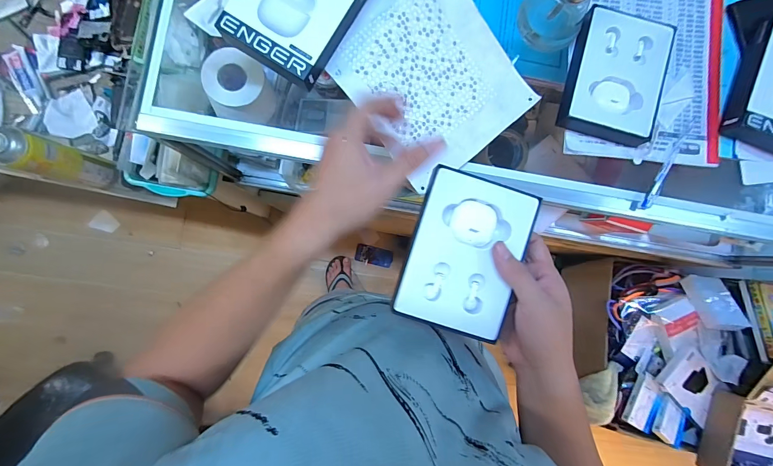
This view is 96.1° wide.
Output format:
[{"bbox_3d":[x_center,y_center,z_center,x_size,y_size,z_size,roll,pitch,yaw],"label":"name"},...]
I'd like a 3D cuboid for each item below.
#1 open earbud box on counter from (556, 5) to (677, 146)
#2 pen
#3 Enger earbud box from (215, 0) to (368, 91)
[{"bbox_3d":[0.296,-0.205,0.450,0.123,0.025,0.166,12,86,-2],"label":"open earbud box on counter"},{"bbox_3d":[0.379,-0.096,0.465,0.014,0.011,0.143,32,86,-1],"label":"pen"},{"bbox_3d":[-0.099,-0.262,0.396,0.115,0.040,0.161,31,86,-1],"label":"Enger earbud box"}]

